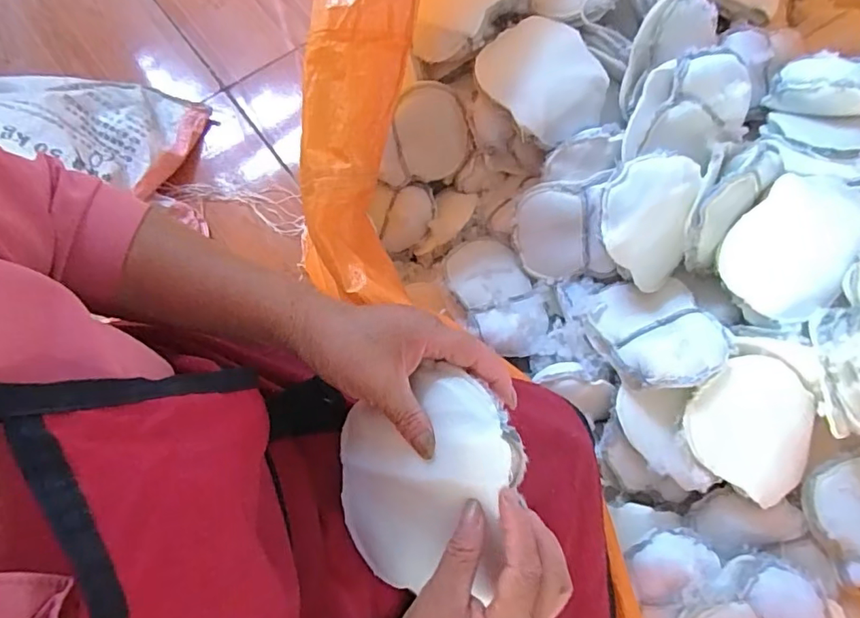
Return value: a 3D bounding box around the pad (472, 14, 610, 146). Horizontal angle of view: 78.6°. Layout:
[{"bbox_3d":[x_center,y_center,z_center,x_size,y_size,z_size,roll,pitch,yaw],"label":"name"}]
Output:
[{"bbox_3d":[0.154,-0.310,0.707,0.133,0.039,0.178,-40,78,-12],"label":"pad"}]

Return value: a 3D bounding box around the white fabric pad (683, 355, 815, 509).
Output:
[{"bbox_3d":[0.382,0.136,0.615,0.147,0.015,0.146,37,92,8],"label":"white fabric pad"}]

